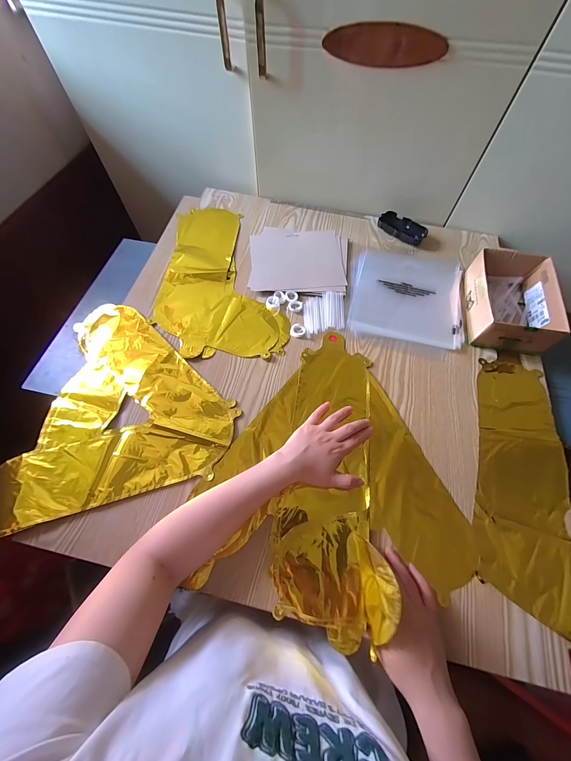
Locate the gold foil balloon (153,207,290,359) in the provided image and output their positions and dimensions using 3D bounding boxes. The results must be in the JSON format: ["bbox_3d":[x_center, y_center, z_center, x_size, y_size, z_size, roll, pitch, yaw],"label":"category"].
[{"bbox_3d":[-0.146,-0.217,0.596,0.229,0.008,0.409,-10,64,-6],"label":"gold foil balloon"}]

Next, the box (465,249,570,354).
[{"bbox_3d":[0.409,-0.146,0.529,0.124,0.069,0.182,13,64,6],"label":"box"}]

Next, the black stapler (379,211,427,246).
[{"bbox_3d":[0.264,-0.345,0.652,0.107,0.024,0.053,31,67,14],"label":"black stapler"}]

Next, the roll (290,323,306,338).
[{"bbox_3d":[0.023,-0.093,0.533,0.029,0.007,0.027,0,64,-1],"label":"roll"}]

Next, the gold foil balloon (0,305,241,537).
[{"bbox_3d":[-0.269,0.011,0.477,0.322,0.010,0.350,-13,65,-7],"label":"gold foil balloon"}]

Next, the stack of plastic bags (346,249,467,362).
[{"bbox_3d":[0.241,-0.172,0.575,0.213,0.010,0.252,13,64,5],"label":"stack of plastic bags"}]

